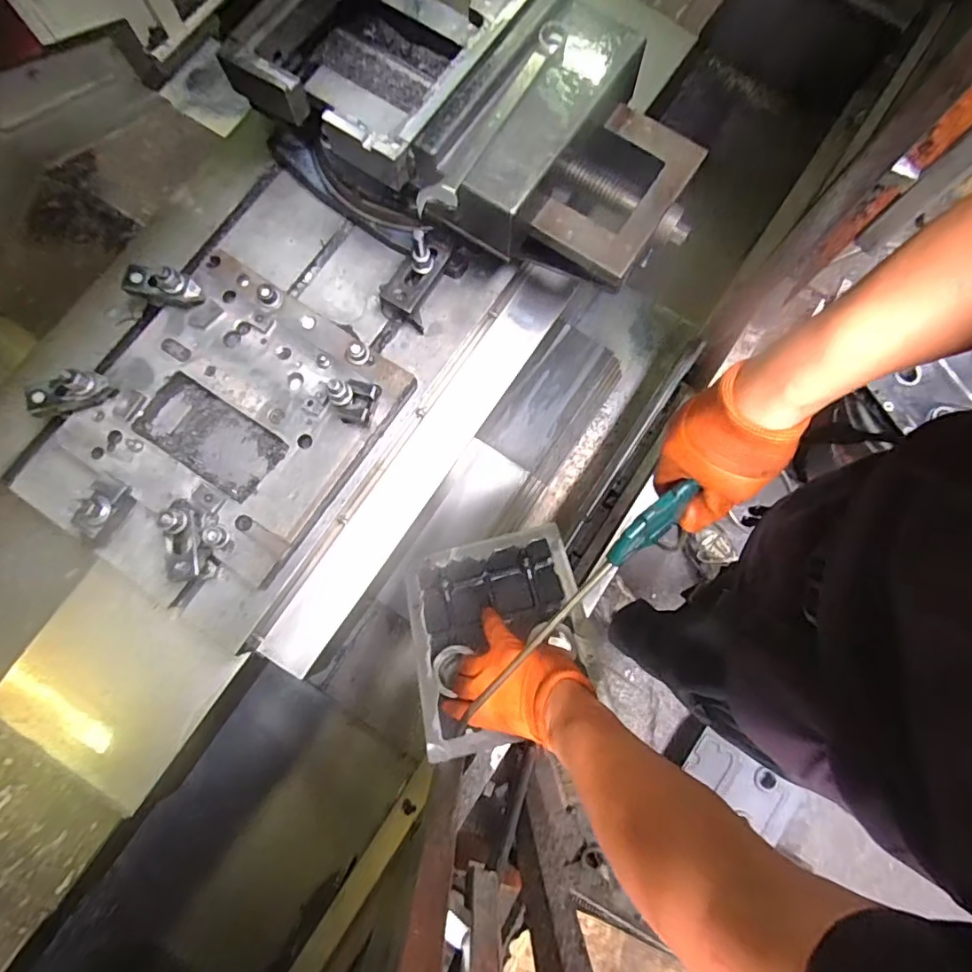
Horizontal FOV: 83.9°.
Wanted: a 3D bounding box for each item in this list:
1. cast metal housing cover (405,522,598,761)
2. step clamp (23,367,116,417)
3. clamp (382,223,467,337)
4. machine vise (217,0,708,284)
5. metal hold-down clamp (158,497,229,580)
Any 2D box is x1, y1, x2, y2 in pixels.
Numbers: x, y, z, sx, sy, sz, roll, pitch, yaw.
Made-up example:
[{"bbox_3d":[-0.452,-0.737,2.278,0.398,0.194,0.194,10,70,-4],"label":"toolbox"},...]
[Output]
[{"bbox_3d":[0.014,0.173,0.661,0.212,0.029,0.249,-15,58,1],"label":"cast metal housing cover"},{"bbox_3d":[-0.532,-0.118,0.686,0.098,0.059,0.034,-15,80,-3],"label":"step clamp"},{"bbox_3d":[-0.091,-0.298,0.740,0.078,0.092,0.134,31,80,5],"label":"clamp"},{"bbox_3d":[-0.011,-0.470,0.670,0.555,0.157,0.335,38,81,6],"label":"machine vise"},{"bbox_3d":[-0.360,0.072,0.666,0.062,0.078,0.102,9,79,1],"label":"metal hold-down clamp"}]

